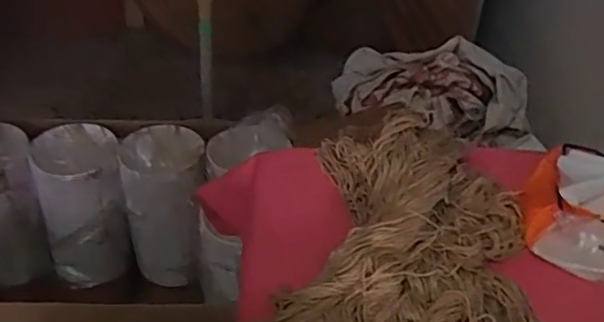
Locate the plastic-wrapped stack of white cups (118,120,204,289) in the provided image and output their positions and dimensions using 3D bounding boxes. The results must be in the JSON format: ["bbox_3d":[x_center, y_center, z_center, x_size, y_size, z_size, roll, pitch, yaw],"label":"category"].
[{"bbox_3d":[-0.269,0.096,1.302,0.155,0.284,0.180,-5,38,-11],"label":"plastic-wrapped stack of white cups"}]

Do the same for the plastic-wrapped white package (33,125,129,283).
[{"bbox_3d":[-0.440,0.086,1.306,0.156,0.295,0.156,-9,39,-15],"label":"plastic-wrapped white package"}]

